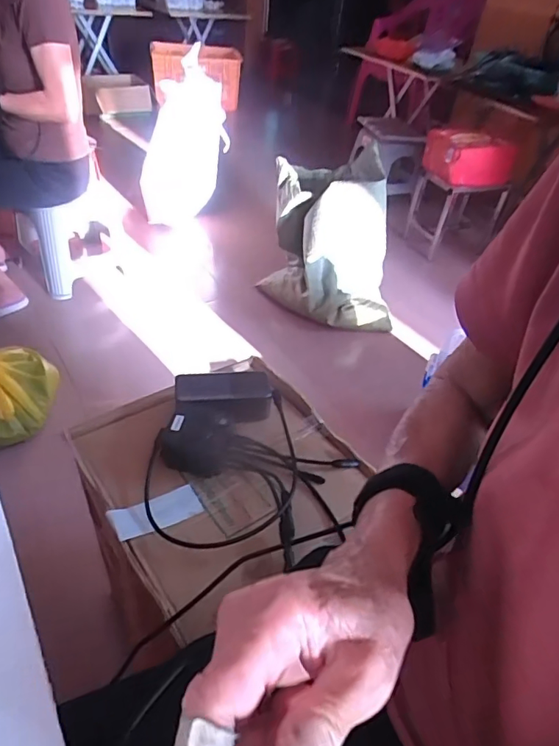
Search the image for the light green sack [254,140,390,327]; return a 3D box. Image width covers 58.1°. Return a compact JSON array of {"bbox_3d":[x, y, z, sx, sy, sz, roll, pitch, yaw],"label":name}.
[{"bbox_3d":[0.152,-0.489,1.757,0.396,0.343,0.670,2,42,-6],"label":"light green sack"}]

